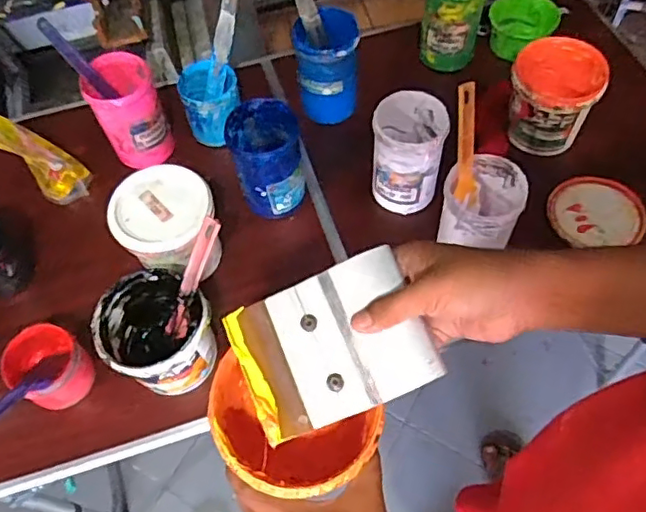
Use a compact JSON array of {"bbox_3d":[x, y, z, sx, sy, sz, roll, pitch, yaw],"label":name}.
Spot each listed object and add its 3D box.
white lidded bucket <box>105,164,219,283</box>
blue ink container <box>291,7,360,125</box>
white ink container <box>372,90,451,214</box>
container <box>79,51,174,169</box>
[{"bbox_3d":[-0.204,-0.033,0.798,0.126,0.124,0.120,-2,63,4],"label":"white lidded bucket"},{"bbox_3d":[0.008,-0.289,0.914,0.095,0.135,0.099,-1,63,5],"label":"blue ink container"},{"bbox_3d":[0.119,-0.142,0.832,0.096,0.142,0.103,12,65,11],"label":"white ink container"},{"bbox_3d":[-0.286,-0.215,0.893,0.094,0.133,0.100,-23,63,-7],"label":"container"}]

